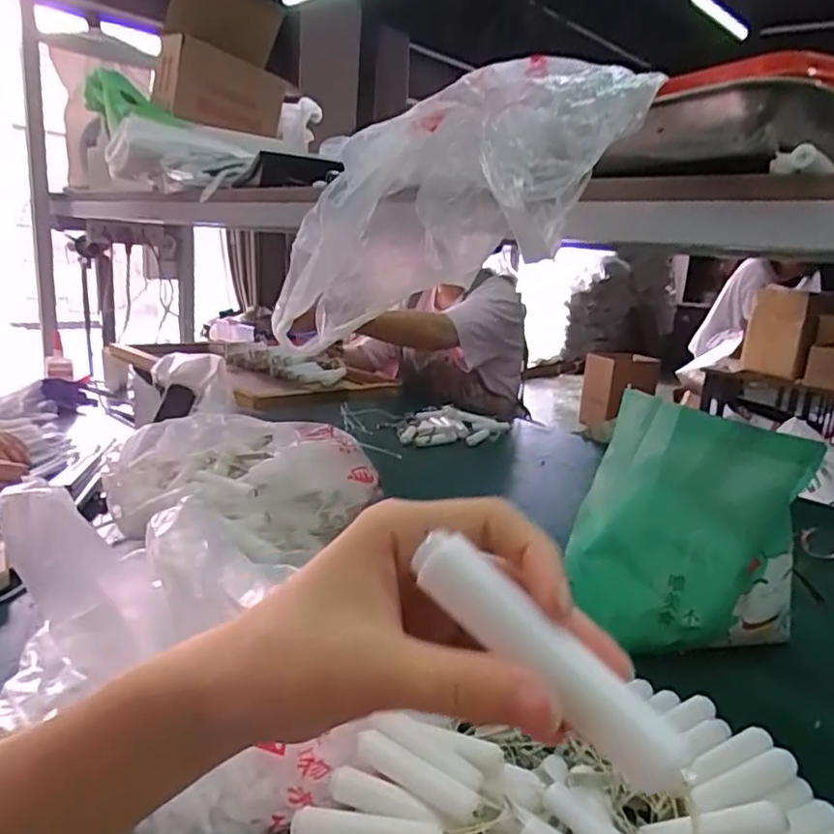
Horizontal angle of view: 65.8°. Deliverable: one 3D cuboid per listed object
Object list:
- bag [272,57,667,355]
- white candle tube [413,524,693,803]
[{"bbox_3d":[0.013,-0.179,0.537,0.366,0.164,0.108,-21,-1,39],"label":"bag"},{"bbox_3d":[0.034,0.067,0.179,0.088,0.018,0.016,38,32,24],"label":"white candle tube"}]

